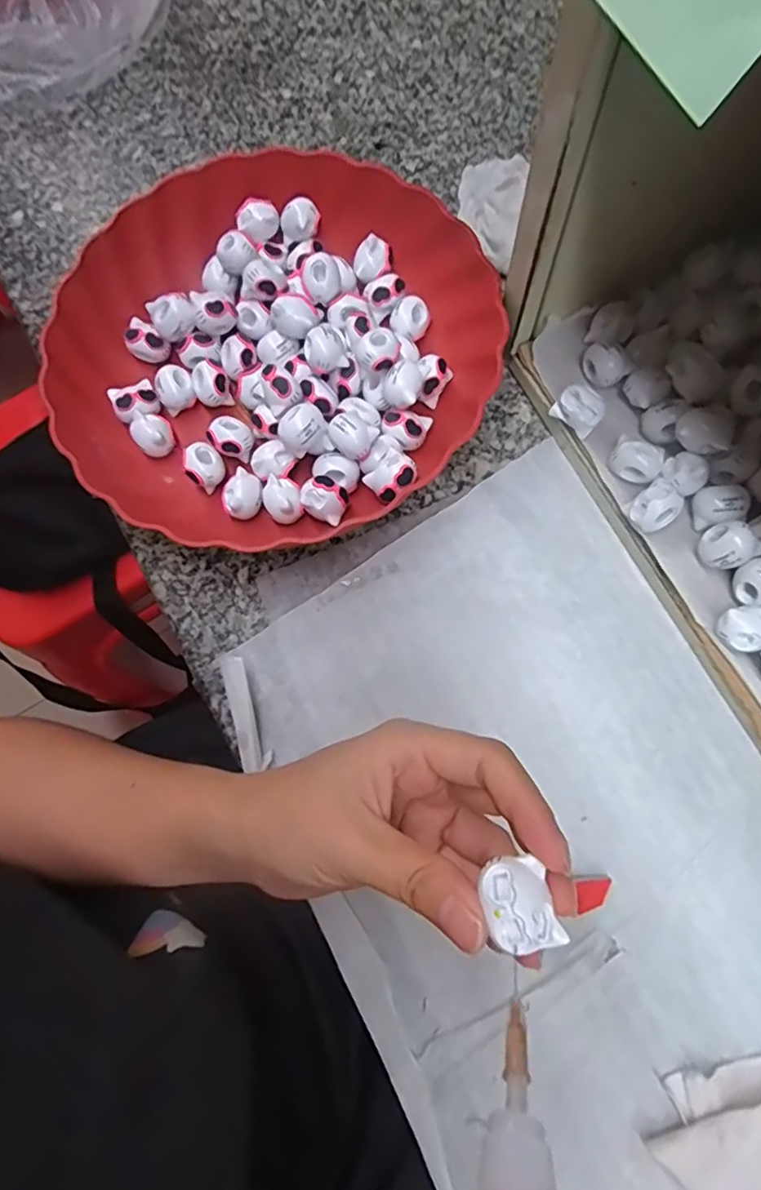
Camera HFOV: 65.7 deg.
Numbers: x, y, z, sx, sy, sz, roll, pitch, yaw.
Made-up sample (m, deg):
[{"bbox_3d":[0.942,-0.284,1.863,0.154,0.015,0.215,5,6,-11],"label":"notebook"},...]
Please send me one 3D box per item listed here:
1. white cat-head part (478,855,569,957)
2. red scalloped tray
[{"bbox_3d":[0.040,0.089,0.169,0.019,0.007,0.024,-11,73,-2],"label":"white cat-head part"},{"bbox_3d":[-0.060,-0.144,0.347,0.247,0.054,0.241,-18,74,-1],"label":"red scalloped tray"}]

